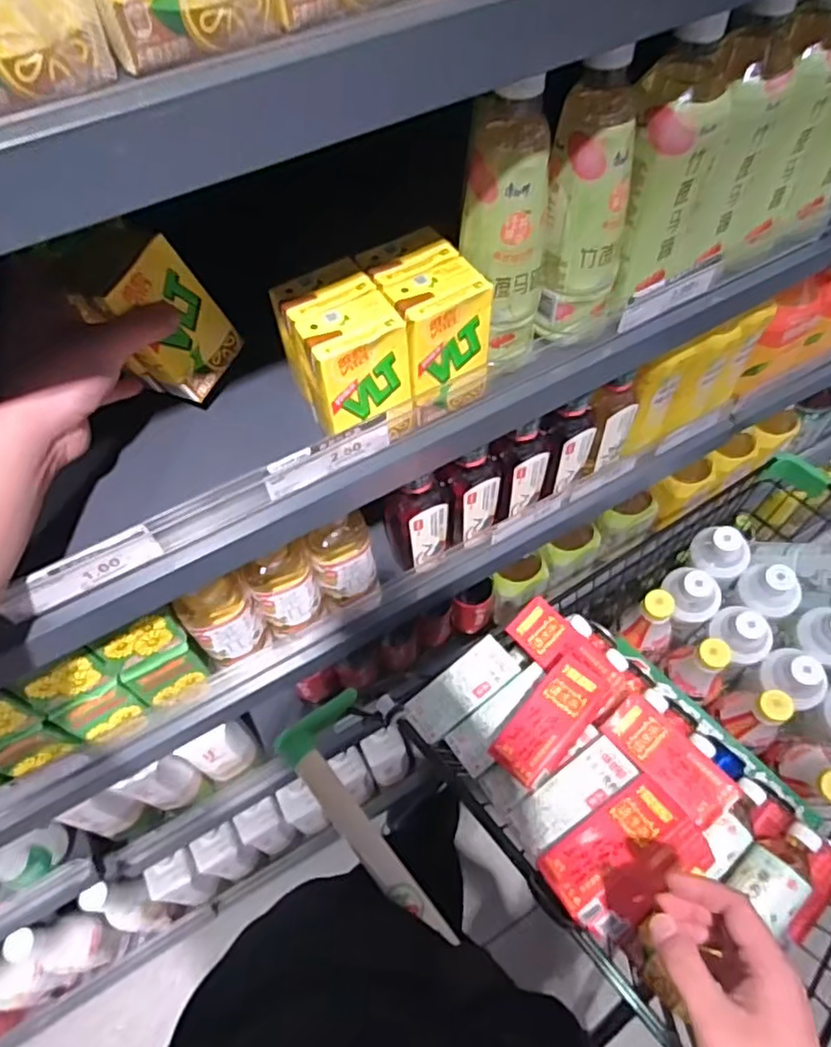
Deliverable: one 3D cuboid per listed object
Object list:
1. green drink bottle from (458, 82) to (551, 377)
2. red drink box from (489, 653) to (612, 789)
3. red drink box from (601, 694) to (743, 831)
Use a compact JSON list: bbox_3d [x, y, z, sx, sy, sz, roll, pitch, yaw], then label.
[{"bbox_3d":[0.064,-0.206,0.455,0.058,0.181,0.076,9,60,8],"label":"green drink bottle"},{"bbox_3d":[0.136,0.191,0.643,0.066,0.040,0.134,38,68,23],"label":"red drink box"},{"bbox_3d":[0.247,0.233,0.634,0.062,0.029,0.127,-40,65,-19],"label":"red drink box"}]

